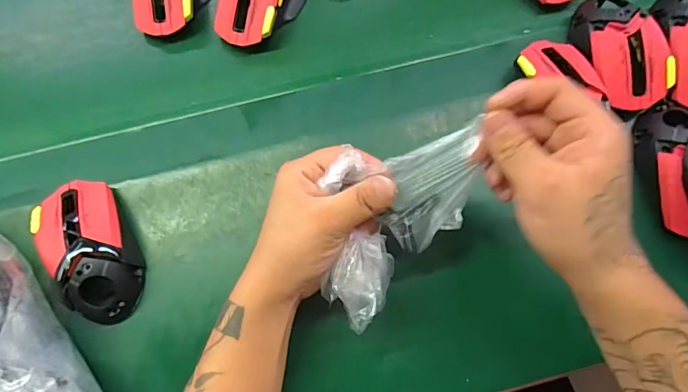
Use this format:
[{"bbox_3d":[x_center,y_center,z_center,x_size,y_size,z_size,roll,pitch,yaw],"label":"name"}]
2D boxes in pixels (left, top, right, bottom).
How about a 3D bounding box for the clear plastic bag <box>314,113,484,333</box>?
[{"bbox_3d":[0.038,0.024,0.311,0.100,0.062,0.128,2,72,2],"label":"clear plastic bag"}]

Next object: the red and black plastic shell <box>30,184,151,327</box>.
[{"bbox_3d":[-0.212,0.044,0.367,0.068,0.037,0.121,-30,74,-8],"label":"red and black plastic shell"}]

